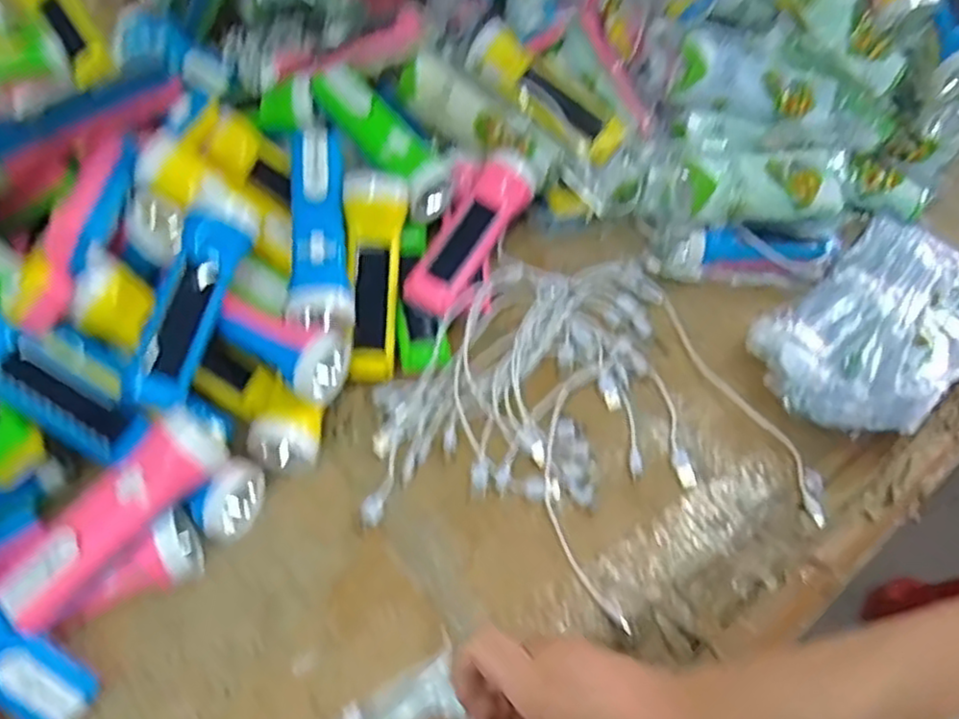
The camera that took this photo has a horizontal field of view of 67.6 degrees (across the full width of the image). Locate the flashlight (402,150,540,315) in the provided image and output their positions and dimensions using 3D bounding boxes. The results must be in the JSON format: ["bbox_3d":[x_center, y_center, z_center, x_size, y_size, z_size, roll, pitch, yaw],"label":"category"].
[{"bbox_3d":[-0.012,-0.111,0.625,0.057,0.052,0.158,30,62,14],"label":"flashlight"}]

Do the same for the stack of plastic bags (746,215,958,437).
[{"bbox_3d":[0.377,-0.031,0.632,0.289,0.057,0.171,-37,68,-22],"label":"stack of plastic bags"}]

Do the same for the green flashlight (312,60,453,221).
[{"bbox_3d":[-0.087,-0.199,0.646,0.052,0.049,0.159,-31,66,-20],"label":"green flashlight"}]

